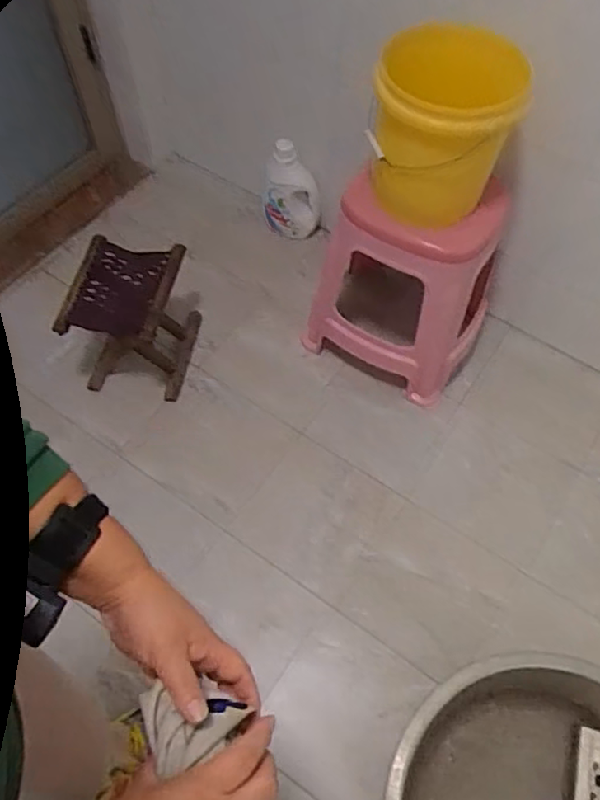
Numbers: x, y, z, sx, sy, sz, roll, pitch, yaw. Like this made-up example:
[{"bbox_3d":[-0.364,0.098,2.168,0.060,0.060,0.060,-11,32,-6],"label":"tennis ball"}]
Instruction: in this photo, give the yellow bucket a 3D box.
[{"bbox_3d":[0.262,-0.495,1.159,0.233,0.287,0.233,0,60,-1],"label":"yellow bucket"}]

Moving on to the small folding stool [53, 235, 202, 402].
[{"bbox_3d":[-0.380,-0.183,1.444,0.231,0.301,0.245,5,60,2],"label":"small folding stool"}]

